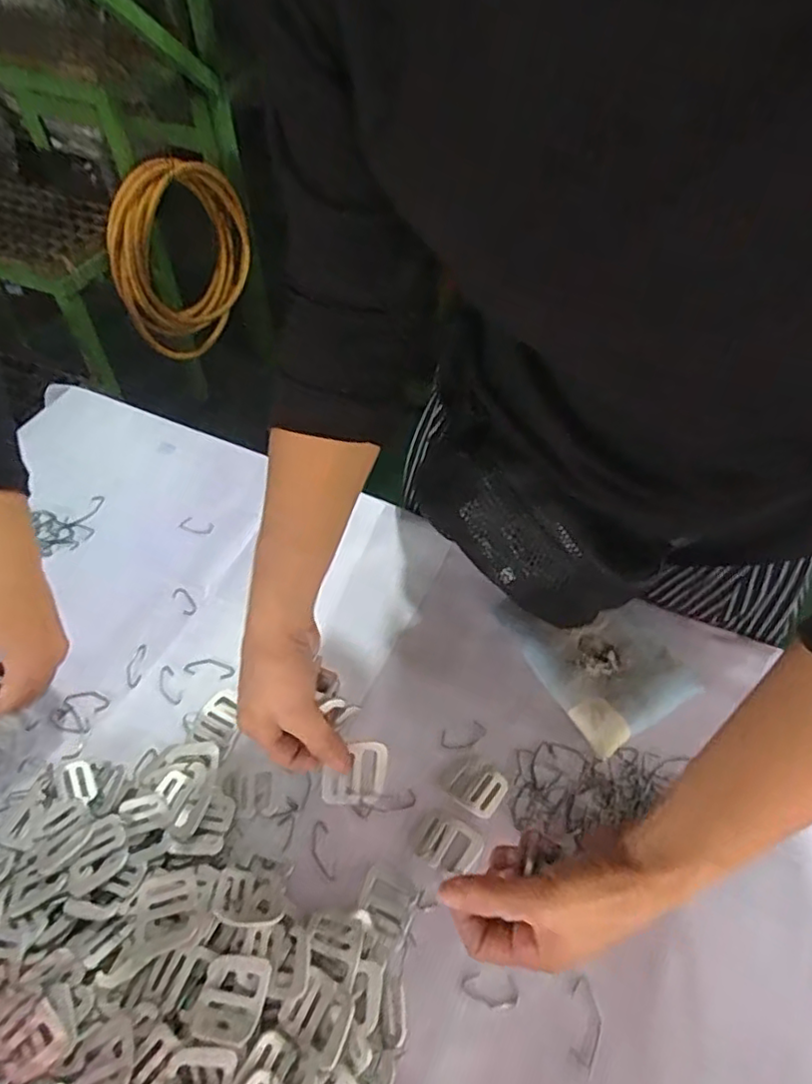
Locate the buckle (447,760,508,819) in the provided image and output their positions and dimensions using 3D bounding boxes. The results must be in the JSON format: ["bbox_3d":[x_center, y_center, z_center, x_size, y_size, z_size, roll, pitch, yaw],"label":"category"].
[{"bbox_3d":[0.055,0.191,0.491,0.039,0.004,0.036,28,58,20],"label":"buckle"}]

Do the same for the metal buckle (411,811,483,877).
[{"bbox_3d":[0.031,0.223,0.465,0.047,0.006,0.037,21,55,16],"label":"metal buckle"}]

